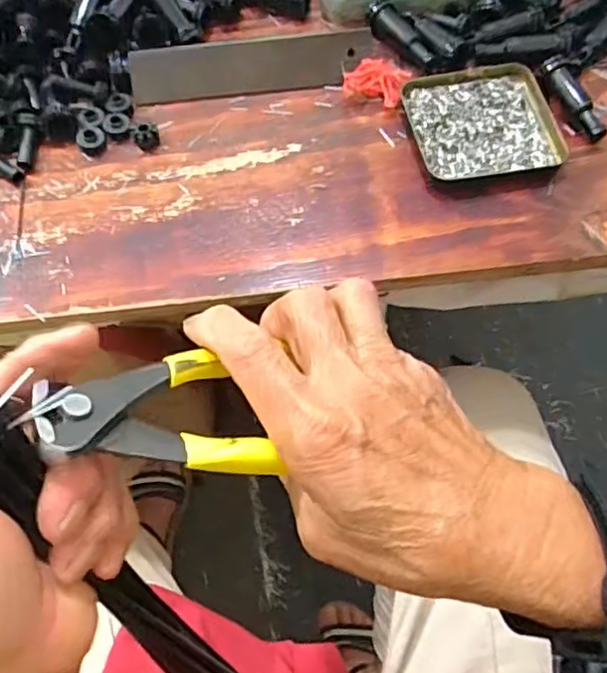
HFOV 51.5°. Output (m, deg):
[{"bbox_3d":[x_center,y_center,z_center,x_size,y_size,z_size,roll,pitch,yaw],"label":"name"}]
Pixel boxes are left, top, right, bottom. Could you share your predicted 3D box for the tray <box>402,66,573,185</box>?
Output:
[{"bbox_3d":[0.123,-0.150,0.438,0.094,0.009,0.094,-12,65,-5],"label":"tray"}]

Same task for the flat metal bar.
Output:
[{"bbox_3d":[-0.038,-0.198,0.461,0.172,0.011,0.037,-7,109,-1],"label":"flat metal bar"}]

